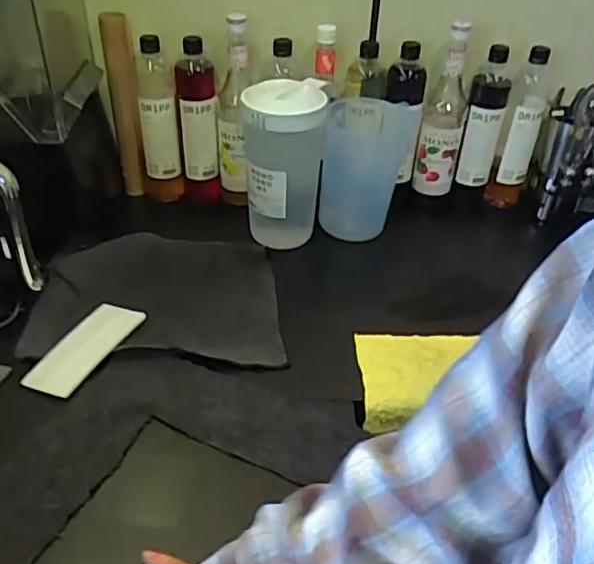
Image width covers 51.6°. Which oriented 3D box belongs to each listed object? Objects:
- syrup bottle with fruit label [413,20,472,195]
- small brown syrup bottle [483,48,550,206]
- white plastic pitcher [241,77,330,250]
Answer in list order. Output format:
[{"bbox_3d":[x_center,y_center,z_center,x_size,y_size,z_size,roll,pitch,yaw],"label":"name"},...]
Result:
[{"bbox_3d":[0.248,-0.278,1.016,0.067,0.278,0.066,14,39,14],"label":"syrup bottle with fruit label"},{"bbox_3d":[0.387,-0.255,1.055,0.067,0.259,0.058,17,40,17],"label":"small brown syrup bottle"},{"bbox_3d":[-0.021,-0.173,0.927,0.118,0.240,0.103,1,38,-3],"label":"white plastic pitcher"}]

